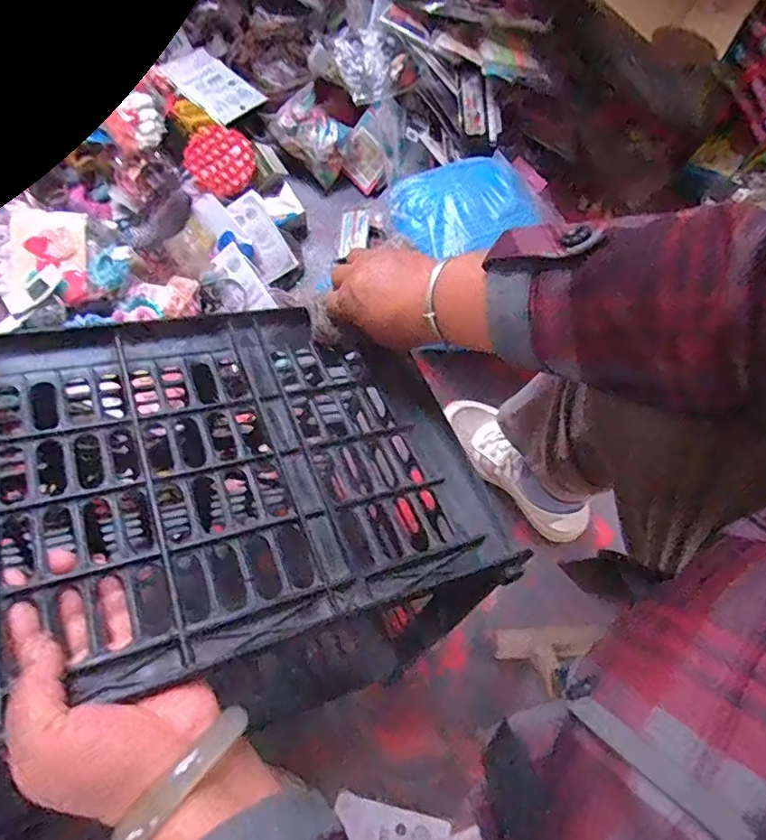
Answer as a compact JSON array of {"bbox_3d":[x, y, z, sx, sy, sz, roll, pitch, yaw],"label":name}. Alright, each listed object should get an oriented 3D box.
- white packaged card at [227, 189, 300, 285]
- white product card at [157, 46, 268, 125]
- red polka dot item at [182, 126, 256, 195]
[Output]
[{"bbox_3d":[-0.180,-0.272,0.813,0.064,0.004,0.127,-31,98,-22],"label":"white packaged card"},{"bbox_3d":[-0.268,-0.522,0.847,0.167,0.012,0.100,43,63,15],"label":"white product card"},{"bbox_3d":[-0.238,-0.381,0.806,0.096,0.029,0.093,44,78,10],"label":"red polka dot item"}]

